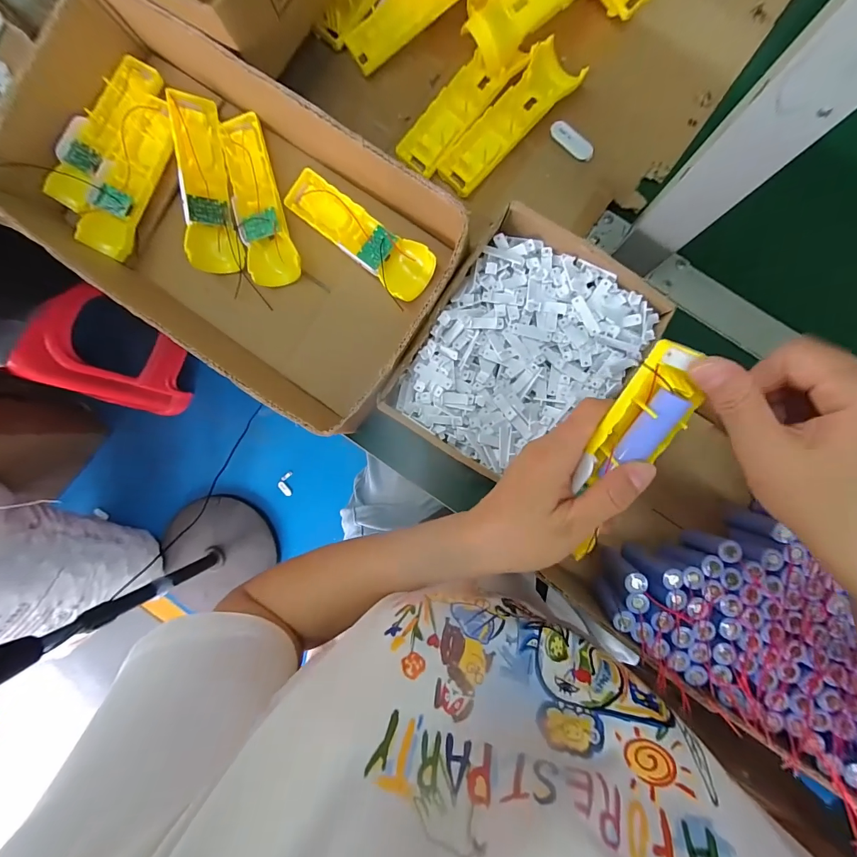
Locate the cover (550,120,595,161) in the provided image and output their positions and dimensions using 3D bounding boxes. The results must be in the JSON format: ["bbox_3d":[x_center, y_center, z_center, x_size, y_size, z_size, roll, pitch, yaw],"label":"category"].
[{"bbox_3d":[0.145,-0.292,0.384,0.051,0.007,0.020,40,92,4],"label":"cover"}]

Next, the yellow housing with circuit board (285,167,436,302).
[{"bbox_3d":[-0.070,-0.189,0.373,0.167,0.031,0.049,37,92,4],"label":"yellow housing with circuit board"}]

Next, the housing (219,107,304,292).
[{"bbox_3d":[-0.174,-0.231,0.384,0.051,0.027,0.161,-16,88,4],"label":"housing"}]

